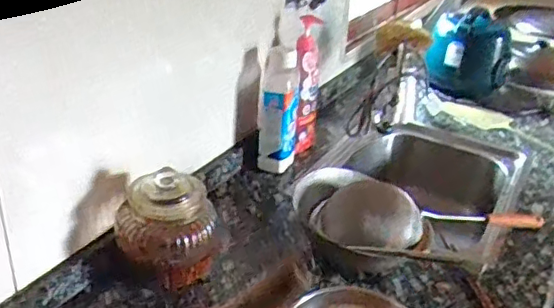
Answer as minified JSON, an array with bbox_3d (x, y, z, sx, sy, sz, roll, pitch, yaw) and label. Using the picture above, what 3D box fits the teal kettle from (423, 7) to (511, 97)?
[{"bbox_3d":[0.527,-0.272,1.609,0.215,0.211,0.162,15,30,16],"label":"teal kettle"}]

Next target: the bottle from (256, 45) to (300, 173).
[{"bbox_3d":[0.006,-0.093,1.140,0.079,0.224,0.117,7,28,2],"label":"bottle"}]

